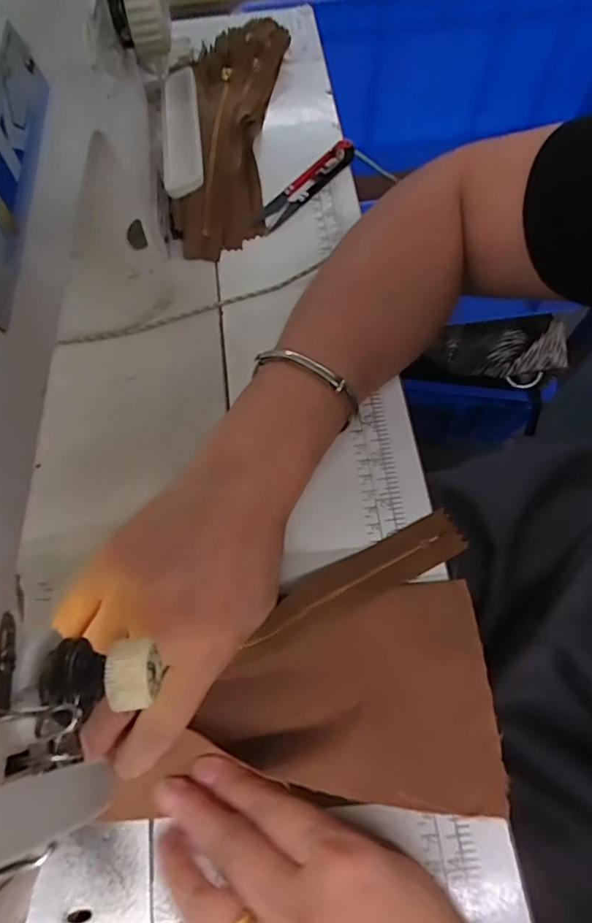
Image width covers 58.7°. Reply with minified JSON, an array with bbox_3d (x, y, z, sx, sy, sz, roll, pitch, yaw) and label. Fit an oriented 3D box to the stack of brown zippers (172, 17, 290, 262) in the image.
[{"bbox_3d":[-0.054,-0.246,0.404,0.069,0.024,0.205,5,76,5],"label":"stack of brown zippers"}]

